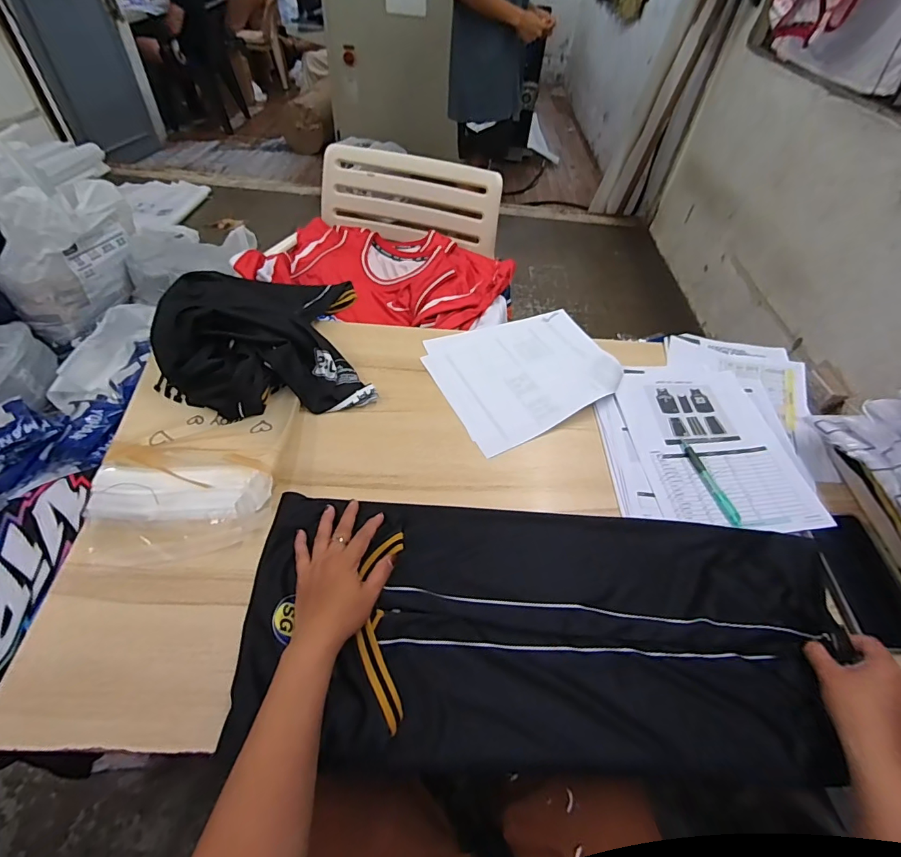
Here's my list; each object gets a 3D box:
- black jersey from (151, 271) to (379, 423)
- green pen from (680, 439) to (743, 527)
[{"bbox_3d":[-0.280,-0.148,0.658,0.286,0.093,0.267,-11,51,-14],"label":"black jersey"},{"bbox_3d":[0.356,0.071,0.605,0.020,0.010,0.134,-8,51,-12],"label":"green pen"}]

